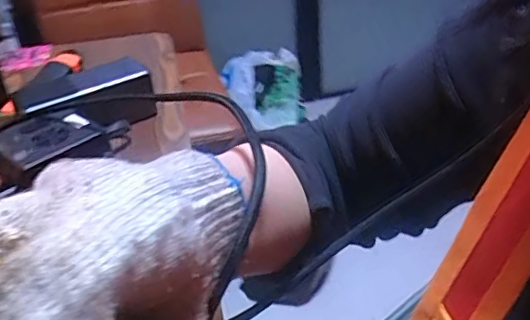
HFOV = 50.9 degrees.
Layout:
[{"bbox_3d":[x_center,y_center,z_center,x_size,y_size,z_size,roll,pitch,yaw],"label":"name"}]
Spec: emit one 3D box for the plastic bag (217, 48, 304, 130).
[{"bbox_3d":[-0.003,-0.225,1.759,0.243,0.177,0.211,-5,33,0],"label":"plastic bag"}]

